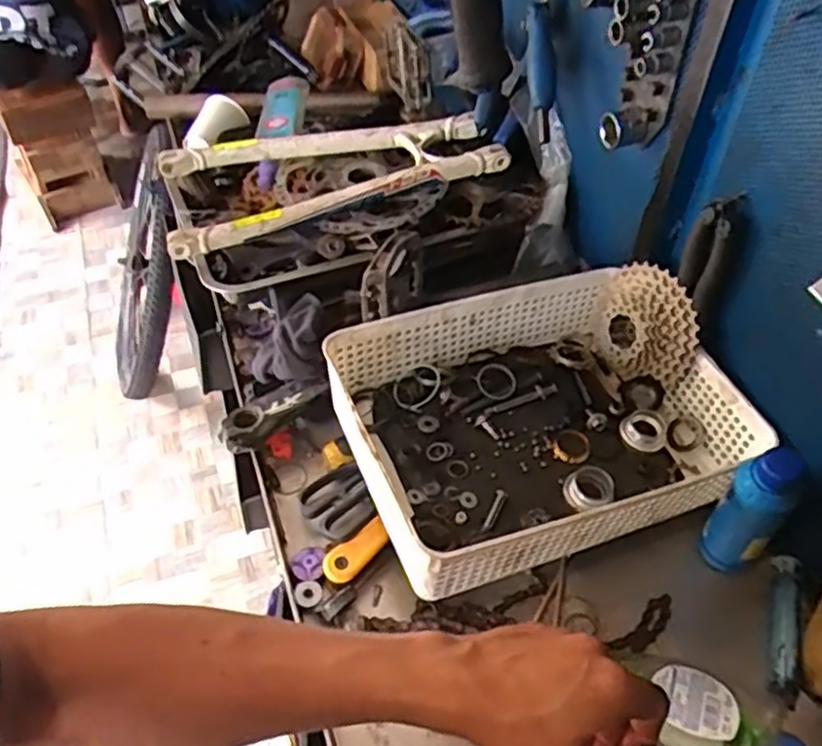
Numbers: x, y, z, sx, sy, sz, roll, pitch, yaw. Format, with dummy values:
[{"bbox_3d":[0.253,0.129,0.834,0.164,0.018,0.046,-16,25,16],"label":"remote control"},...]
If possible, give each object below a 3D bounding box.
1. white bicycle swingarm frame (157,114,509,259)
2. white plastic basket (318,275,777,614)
[{"bbox_3d":[-0.100,-0.240,0.825,0.380,0.035,0.175,-17,51,-14],"label":"white bicycle swingarm frame"},{"bbox_3d":[0.112,0.037,0.644,0.333,0.086,0.246,-15,50,-13],"label":"white plastic basket"}]

